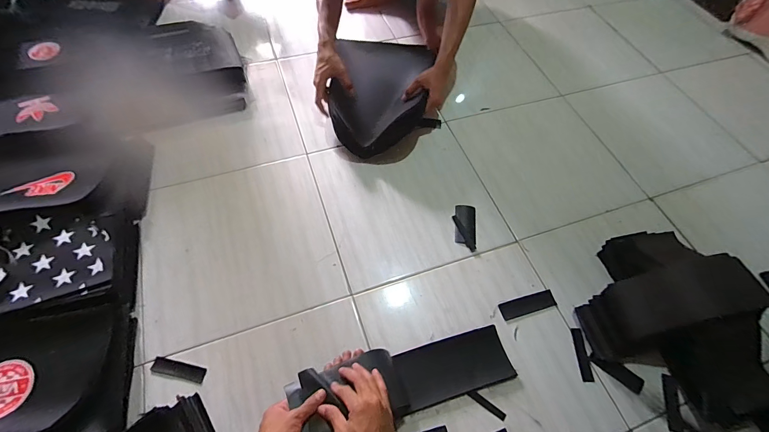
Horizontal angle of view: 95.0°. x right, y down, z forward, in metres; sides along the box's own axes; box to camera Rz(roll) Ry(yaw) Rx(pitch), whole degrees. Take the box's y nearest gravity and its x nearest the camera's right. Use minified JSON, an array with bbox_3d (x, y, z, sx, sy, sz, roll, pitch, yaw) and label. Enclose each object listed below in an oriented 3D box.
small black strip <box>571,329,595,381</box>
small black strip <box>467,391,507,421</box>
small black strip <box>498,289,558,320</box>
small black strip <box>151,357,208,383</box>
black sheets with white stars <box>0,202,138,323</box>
[{"bbox_3d":[0.389,0.273,0.695,0.023,0.005,0.098,-4,63,4],"label":"small black strip"},{"bbox_3d":[0.188,0.344,0.642,0.073,0.004,0.014,33,64,15],"label":"small black strip"},{"bbox_3d":[0.303,0.188,0.744,0.123,0.004,0.035,-13,62,-11],"label":"small black strip"},{"bbox_3d":[-0.377,0.284,0.648,0.096,0.006,0.028,11,60,3],"label":"small black strip"},{"bbox_3d":[-0.688,0.099,0.699,0.335,0.068,0.230,-12,62,-10],"label":"black sheets with white stars"}]

